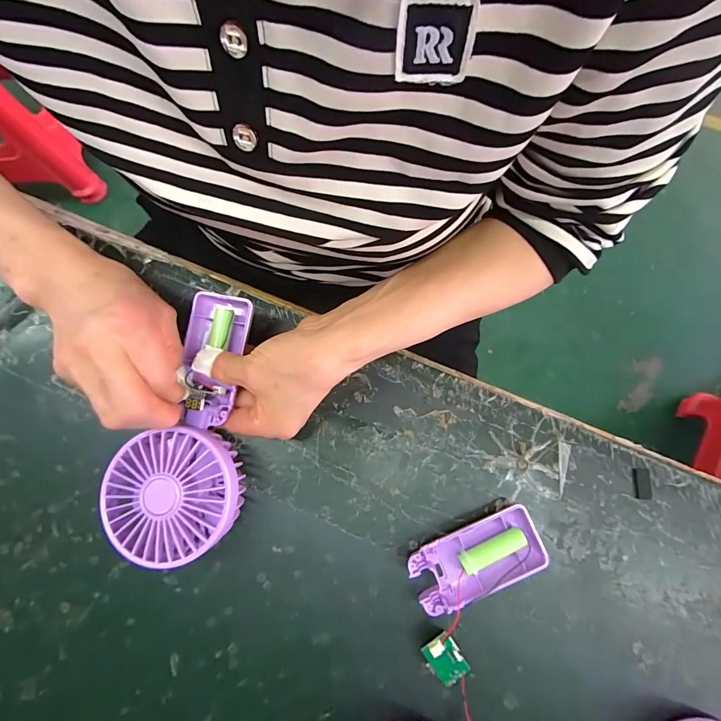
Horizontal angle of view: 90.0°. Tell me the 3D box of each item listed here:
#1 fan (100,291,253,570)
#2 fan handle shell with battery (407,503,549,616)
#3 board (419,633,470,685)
[{"bbox_3d":[-0.117,0.041,0.249,0.088,0.032,0.179,6,74,1],"label":"fan"},{"bbox_3d":[0.081,0.141,0.258,0.092,0.016,0.046,-20,80,-4],"label":"fan handle shell with battery"},{"bbox_3d":[0.055,0.197,0.237,0.022,0.007,0.029,-42,86,-1],"label":"board"}]

